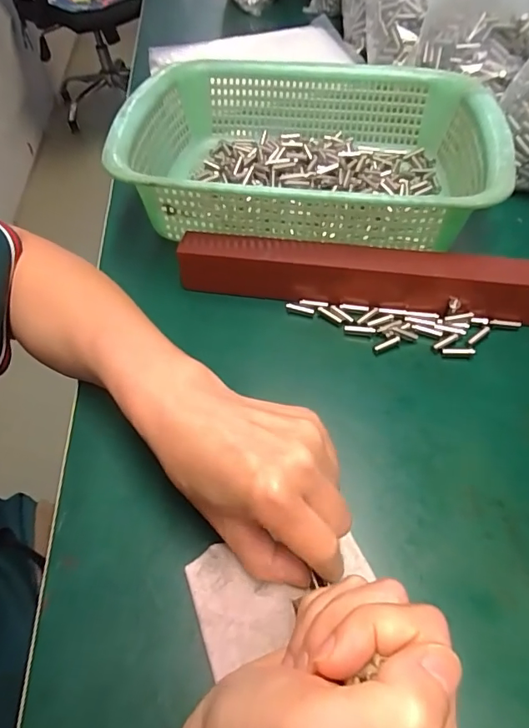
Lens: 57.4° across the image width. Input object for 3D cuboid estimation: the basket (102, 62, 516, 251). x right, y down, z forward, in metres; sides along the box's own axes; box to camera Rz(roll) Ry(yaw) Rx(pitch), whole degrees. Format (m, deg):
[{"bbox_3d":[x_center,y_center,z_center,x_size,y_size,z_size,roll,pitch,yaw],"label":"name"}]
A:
[{"bbox_3d":[0.040,-0.180,0.412,0.286,0.088,0.219,4,53,8],"label":"basket"}]

